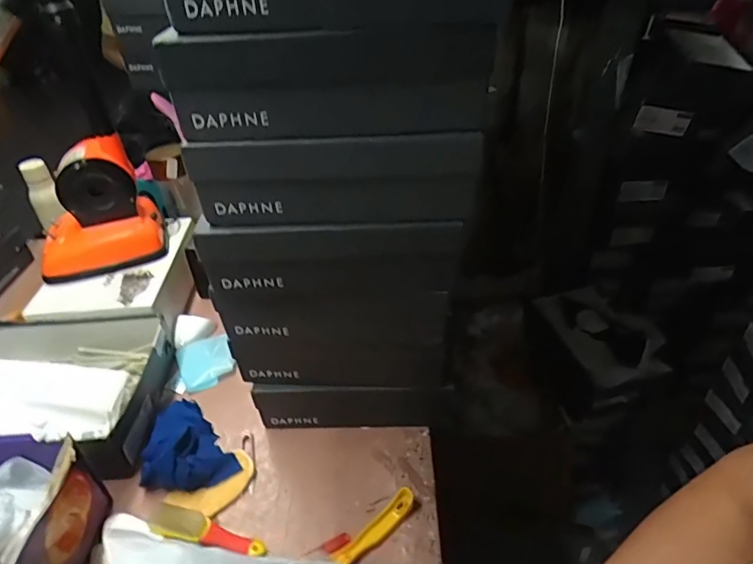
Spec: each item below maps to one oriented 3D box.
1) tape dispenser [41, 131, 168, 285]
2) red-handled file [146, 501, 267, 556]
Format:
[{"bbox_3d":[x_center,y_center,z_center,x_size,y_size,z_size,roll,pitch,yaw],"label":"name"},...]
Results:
[{"bbox_3d":[-0.518,-0.128,0.907,0.213,0.214,0.091,-16,40,-16],"label":"tape dispenser"},{"bbox_3d":[-0.221,0.319,0.645,0.163,0.028,0.038,7,39,12],"label":"red-handled file"}]

